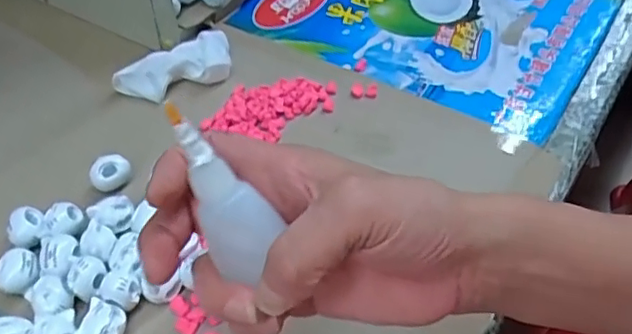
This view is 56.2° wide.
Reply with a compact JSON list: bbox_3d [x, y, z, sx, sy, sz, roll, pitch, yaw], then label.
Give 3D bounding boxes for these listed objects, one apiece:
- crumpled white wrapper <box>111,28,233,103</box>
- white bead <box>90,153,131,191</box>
[{"bbox_3d":[-0.106,-0.077,0.461,0.093,0.022,0.046,-25,51,-24],"label":"crumpled white wrapper"},{"bbox_3d":[-0.134,0.003,0.385,0.025,0.017,0.015,-19,49,-19],"label":"white bead"}]

